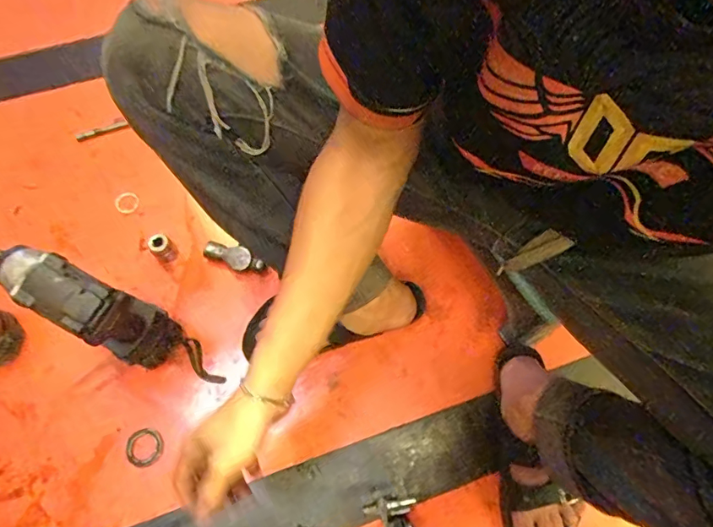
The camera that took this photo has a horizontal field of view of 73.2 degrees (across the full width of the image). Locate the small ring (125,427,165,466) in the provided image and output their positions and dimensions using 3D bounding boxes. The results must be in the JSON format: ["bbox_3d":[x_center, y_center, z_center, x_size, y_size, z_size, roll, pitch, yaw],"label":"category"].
[{"bbox_3d":[-0.298,0.258,0.674,0.050,0.014,0.051,1,71,-3],"label":"small ring"}]

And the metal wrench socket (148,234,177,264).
[{"bbox_3d":[-0.305,-0.022,0.757,0.028,0.055,0.034,37,73,9],"label":"metal wrench socket"}]

